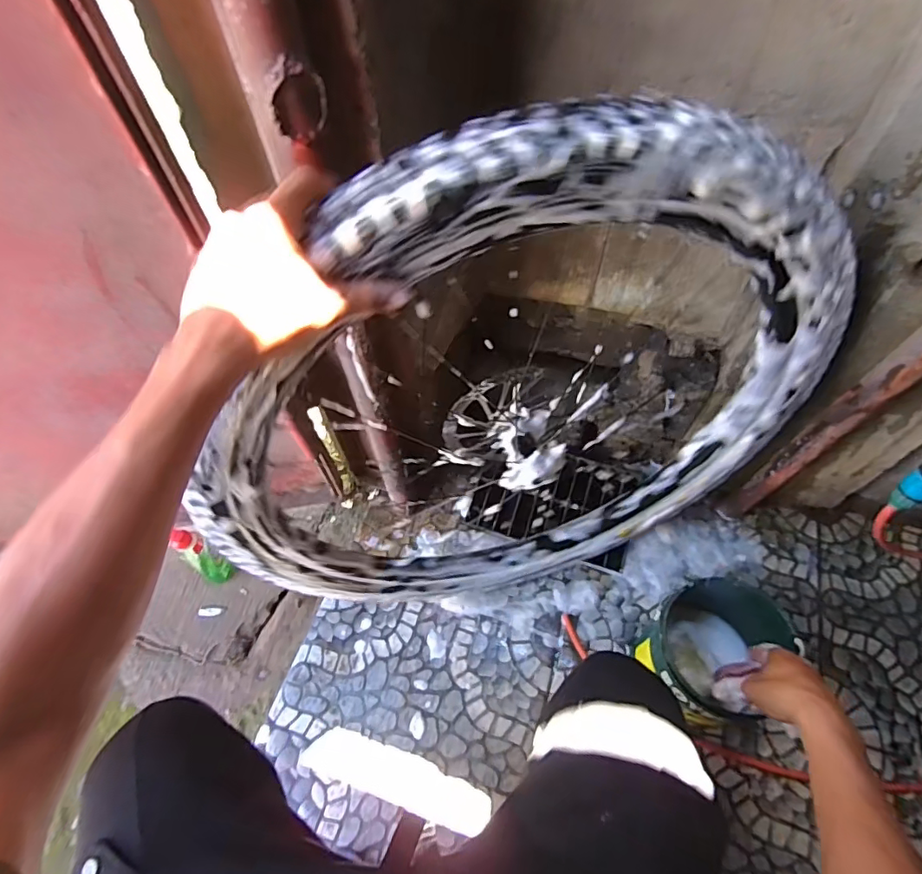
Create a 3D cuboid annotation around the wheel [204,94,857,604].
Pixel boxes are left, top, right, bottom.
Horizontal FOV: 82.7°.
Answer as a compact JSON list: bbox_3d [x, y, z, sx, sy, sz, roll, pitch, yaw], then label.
[{"bbox_3d":[0.082,0.019,0.628,0.704,0.738,0.104,-13,60,-6],"label":"wheel"}]

